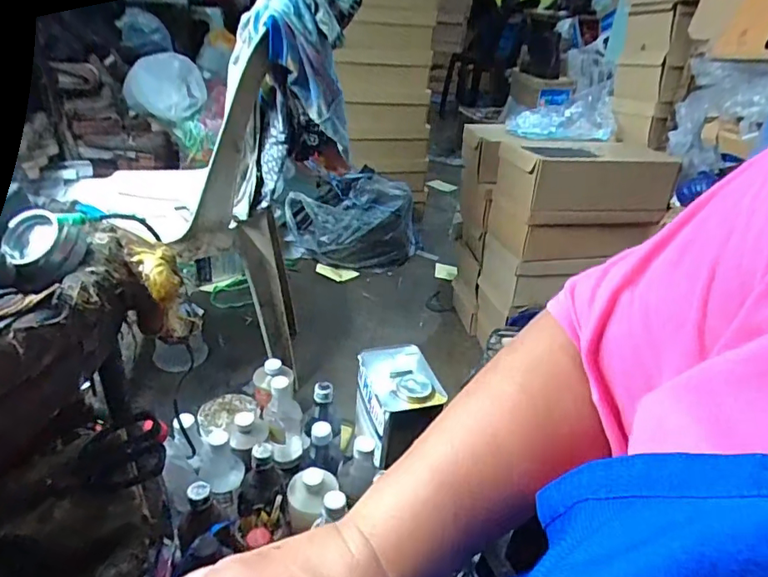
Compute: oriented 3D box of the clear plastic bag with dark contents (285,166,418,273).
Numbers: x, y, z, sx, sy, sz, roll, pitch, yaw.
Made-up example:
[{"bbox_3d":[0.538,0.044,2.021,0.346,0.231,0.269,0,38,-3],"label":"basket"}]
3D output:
[{"bbox_3d":[-0.090,-0.206,1.643,0.375,0.235,0.265,-20,38,-36],"label":"clear plastic bag with dark contents"}]

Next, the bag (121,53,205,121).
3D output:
[{"bbox_3d":[-0.663,-0.615,1.573,0.224,0.178,0.173,-9,33,-22],"label":"bag"}]

